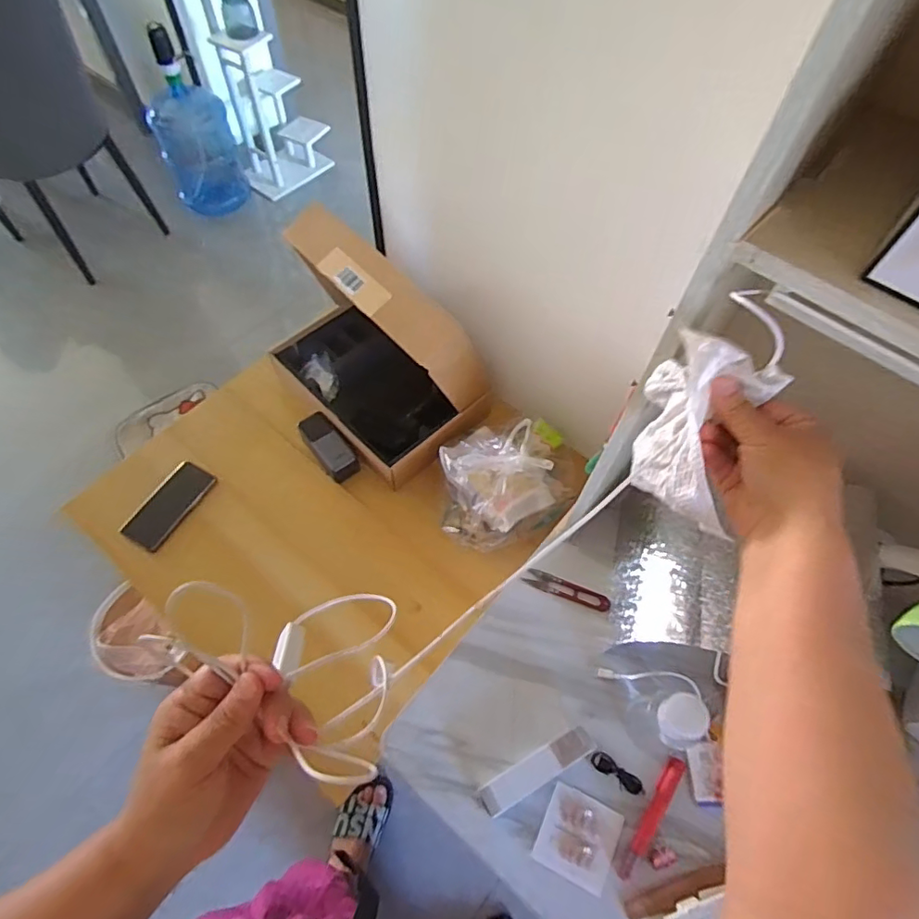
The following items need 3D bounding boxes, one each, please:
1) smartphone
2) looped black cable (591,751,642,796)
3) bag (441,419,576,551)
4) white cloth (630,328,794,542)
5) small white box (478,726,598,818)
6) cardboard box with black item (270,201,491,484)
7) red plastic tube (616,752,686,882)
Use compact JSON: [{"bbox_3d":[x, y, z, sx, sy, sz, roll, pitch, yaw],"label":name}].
[{"bbox_3d":[-0.501,0.078,0.955,0.073,0.007,0.158,31,65,7],"label":"smartphone"},{"bbox_3d":[0.175,0.349,0.614,0.056,0.010,0.021,35,65,17],"label":"looped black cable"},{"bbox_3d":[0.080,0.032,0.916,0.215,0.095,0.201,-2,60,-3],"label":"bag"},{"bbox_3d":[0.160,-0.020,0.371,0.079,0.086,0.110,27,63,13],"label":"white cloth"},{"bbox_3d":[0.084,0.343,0.610,0.133,0.041,0.030,-25,64,-15],"label":"small white box"},{"bbox_3d":[-0.154,-0.198,0.951,0.230,0.303,0.372,-38,68,-21],"label":"cardboard box with black item"},{"bbox_3d":[0.209,0.385,0.595,0.019,0.013,0.131,31,64,15],"label":"red plastic tube"}]

